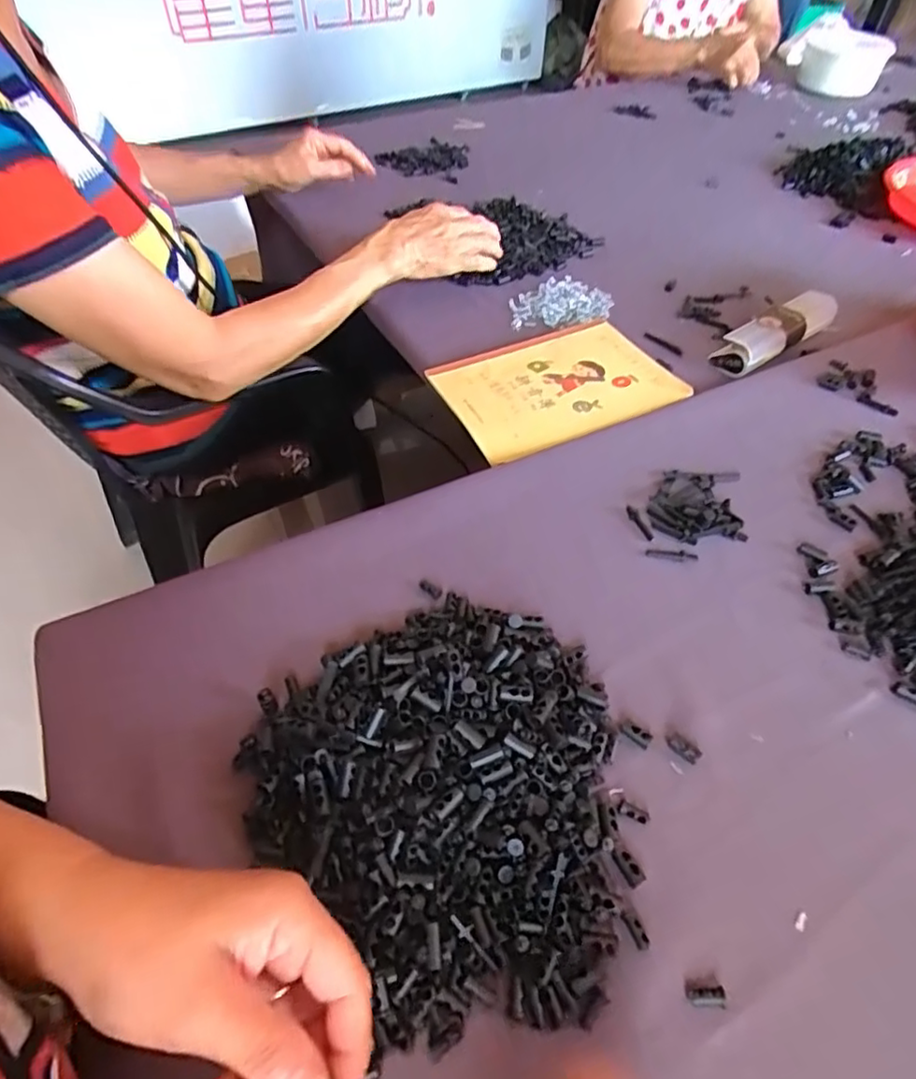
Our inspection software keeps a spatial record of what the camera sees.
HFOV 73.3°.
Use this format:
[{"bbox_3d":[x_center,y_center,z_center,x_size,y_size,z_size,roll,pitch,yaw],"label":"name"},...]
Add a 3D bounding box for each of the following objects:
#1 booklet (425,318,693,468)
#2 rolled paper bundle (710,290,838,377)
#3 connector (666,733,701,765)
[{"bbox_3d":[0.093,-0.149,0.587,0.212,0.015,0.154,-23,54,-18],"label":"booklet"},{"bbox_3d":[0.333,-0.216,0.639,0.162,0.037,0.042,-28,56,-25],"label":"rolled paper bundle"},{"bbox_3d":[0.130,0.119,0.353,0.019,0.004,0.010,36,56,25],"label":"connector"}]

